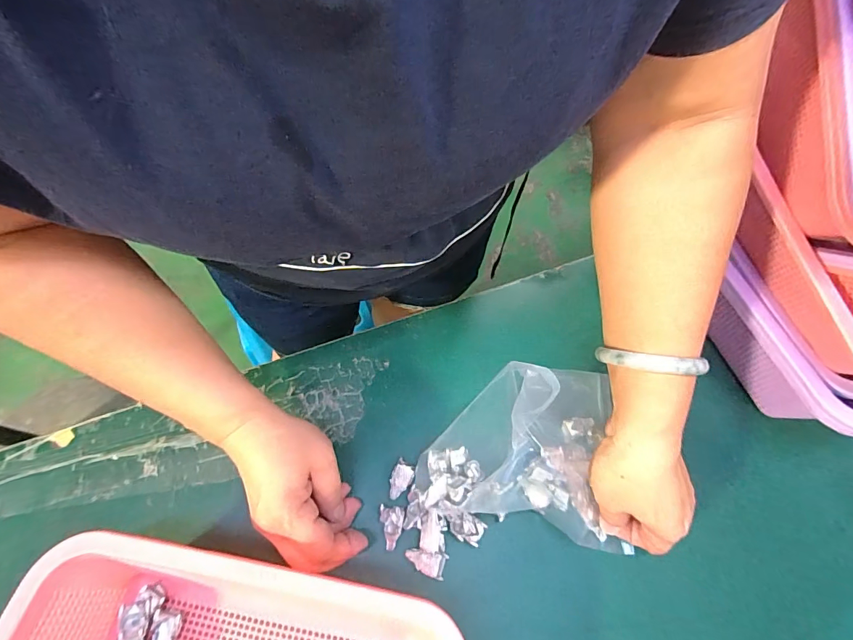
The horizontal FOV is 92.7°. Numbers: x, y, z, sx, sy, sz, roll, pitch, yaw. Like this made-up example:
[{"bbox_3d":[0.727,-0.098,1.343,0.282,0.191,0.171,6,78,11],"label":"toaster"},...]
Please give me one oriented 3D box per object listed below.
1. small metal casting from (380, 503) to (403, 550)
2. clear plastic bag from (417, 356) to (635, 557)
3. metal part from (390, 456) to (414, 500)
[{"bbox_3d":[-0.028,0.161,0.317,0.018,0.018,0.030,3,62,-2],"label":"small metal casting"},{"bbox_3d":[0.081,0.101,0.349,0.157,0.032,0.138,10,62,2],"label":"clear plastic bag"},{"bbox_3d":[-0.021,0.132,0.336,0.016,0.015,0.030,21,63,8],"label":"metal part"}]

